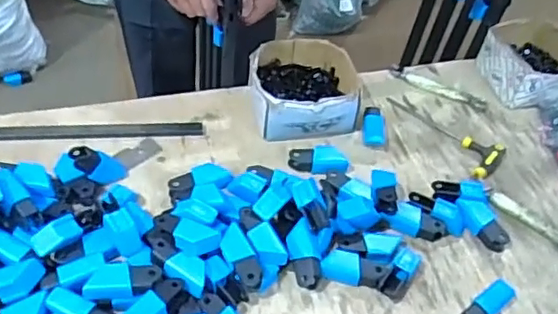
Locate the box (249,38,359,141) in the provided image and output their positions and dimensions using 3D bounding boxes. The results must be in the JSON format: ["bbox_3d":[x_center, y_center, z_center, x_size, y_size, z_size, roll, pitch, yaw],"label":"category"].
[{"bbox_3d":[0.039,-0.108,0.939,0.172,0.077,0.177,0,48,-7],"label":"box"}]

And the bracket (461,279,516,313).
[{"bbox_3d":[0.255,0.187,0.717,0.088,0.033,0.029,-29,57,-29],"label":"bracket"}]

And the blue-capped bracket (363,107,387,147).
[{"bbox_3d":[0.150,-0.046,0.919,0.033,0.030,0.076,4,48,-3],"label":"blue-capped bracket"}]

